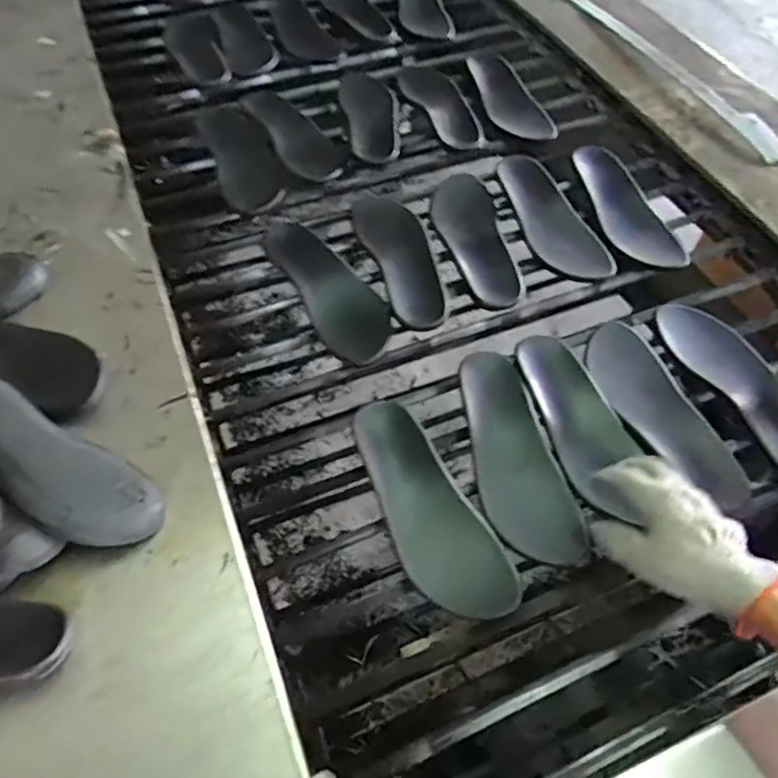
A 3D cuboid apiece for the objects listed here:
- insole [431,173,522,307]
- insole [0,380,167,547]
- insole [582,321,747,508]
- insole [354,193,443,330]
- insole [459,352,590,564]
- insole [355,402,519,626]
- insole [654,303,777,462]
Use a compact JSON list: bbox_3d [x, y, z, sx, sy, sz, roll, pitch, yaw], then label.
[{"bbox_3d":[0.112,-0.203,0.826,0.088,0.015,0.226,-5,56,-6],"label":"insole"},{"bbox_3d":[-0.335,0.070,0.596,0.262,0.053,0.089,26,59,14],"label":"insole"},{"bbox_3d":[0.303,0.025,0.682,0.091,0.039,0.224,-25,61,-18],"label":"insole"},{"bbox_3d":[0.020,-0.173,0.820,0.083,0.023,0.243,-17,58,-14],"label":"insole"},{"bbox_3d":[0.128,0.066,0.652,0.086,0.016,0.237,-13,57,-11],"label":"insole"},{"bbox_3d":[0.033,0.111,0.612,0.092,0.048,0.237,-28,62,-20],"label":"insole"},{"bbox_3d":[0.412,-0.011,0.717,0.094,0.017,0.240,-27,61,-19],"label":"insole"}]

